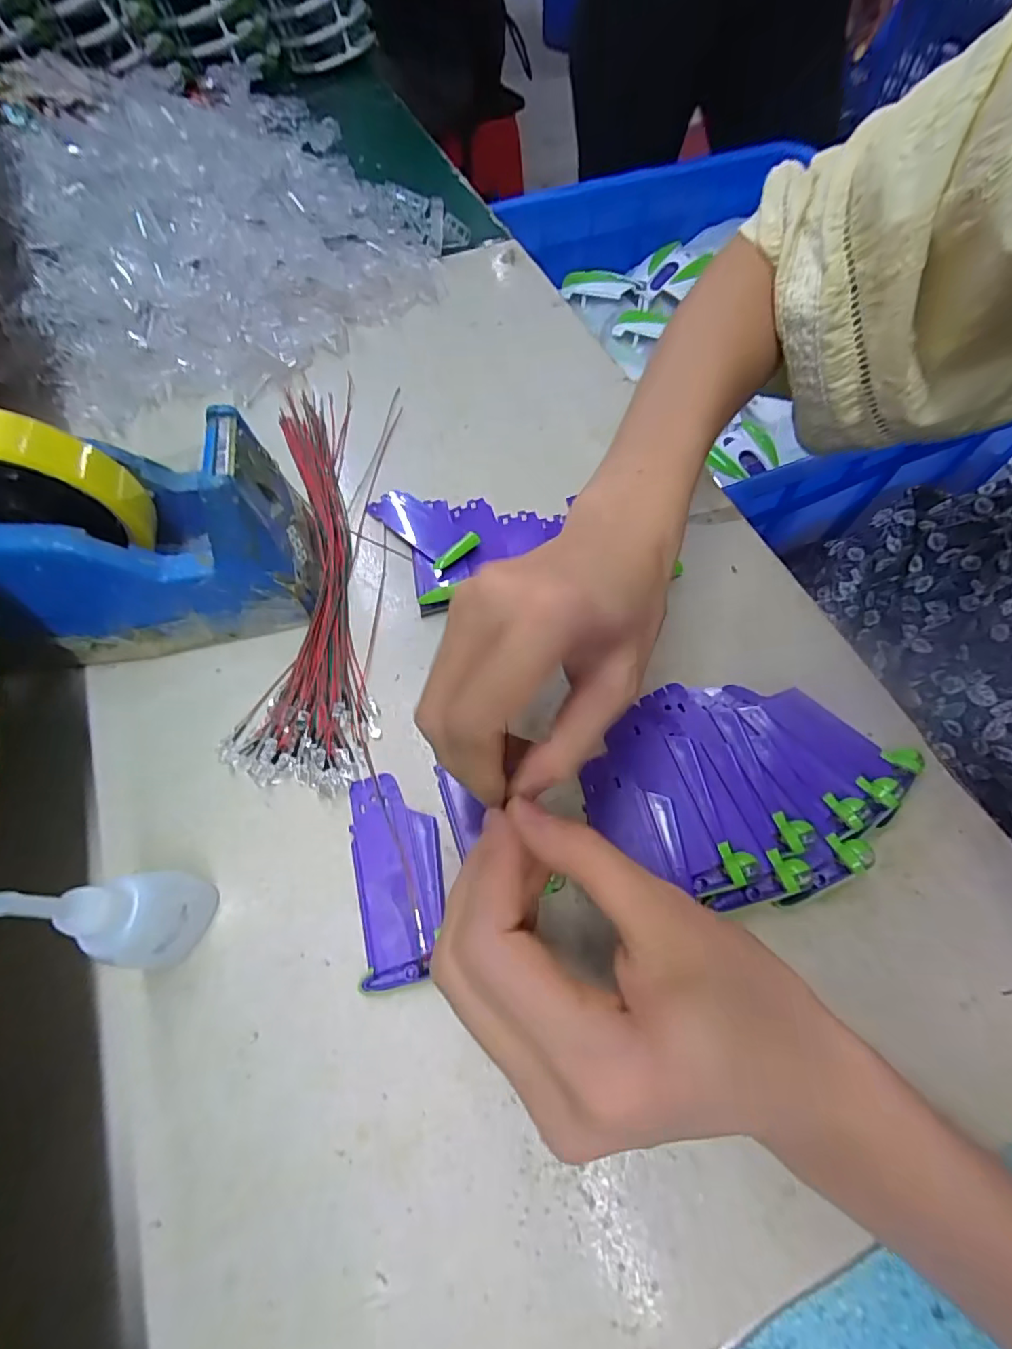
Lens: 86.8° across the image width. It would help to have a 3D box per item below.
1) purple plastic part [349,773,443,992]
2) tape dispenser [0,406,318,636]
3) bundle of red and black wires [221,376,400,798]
[{"bbox_3d":[-0.048,0.087,0.238,0.037,0.007,0.087,-12,64,-6],"label":"purple plastic part"},{"bbox_3d":[-0.197,-0.068,0.255,0.180,0.113,0.072,-11,63,-5],"label":"tape dispenser"},{"bbox_3d":[-0.109,-0.076,0.317,0.073,0.010,0.286,-3,63,-1],"label":"bundle of red and black wires"}]

